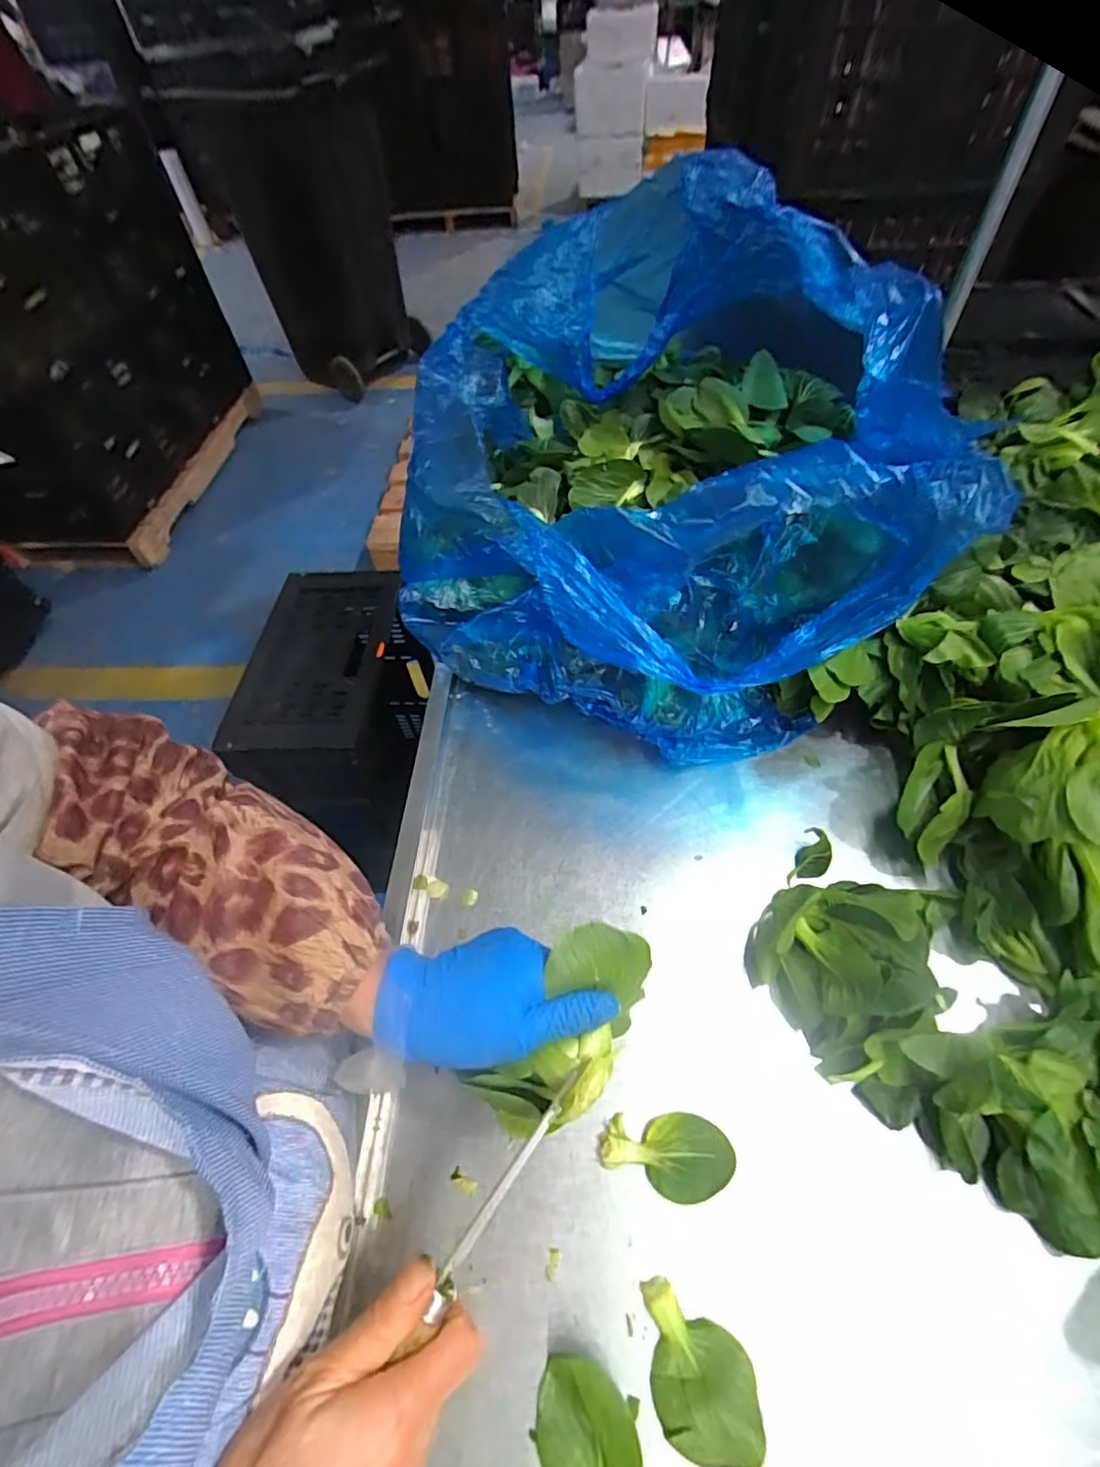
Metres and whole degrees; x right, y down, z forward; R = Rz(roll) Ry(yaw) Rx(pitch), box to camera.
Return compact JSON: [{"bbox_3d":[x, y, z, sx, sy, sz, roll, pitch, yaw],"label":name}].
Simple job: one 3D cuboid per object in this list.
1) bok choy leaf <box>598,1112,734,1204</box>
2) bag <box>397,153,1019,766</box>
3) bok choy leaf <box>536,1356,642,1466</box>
[{"bbox_3d":[0.071,0.257,0.352,0.079,0.010,0.042,3,55,6],"label":"bok choy leaf"},{"bbox_3d":[0.095,-0.220,0.519,0.484,0.291,0.417,34,64,25],"label":"bag"},{"bbox_3d":[0.020,0.358,0.281,0.051,0.009,0.075,-21,57,20],"label":"bok choy leaf"}]

